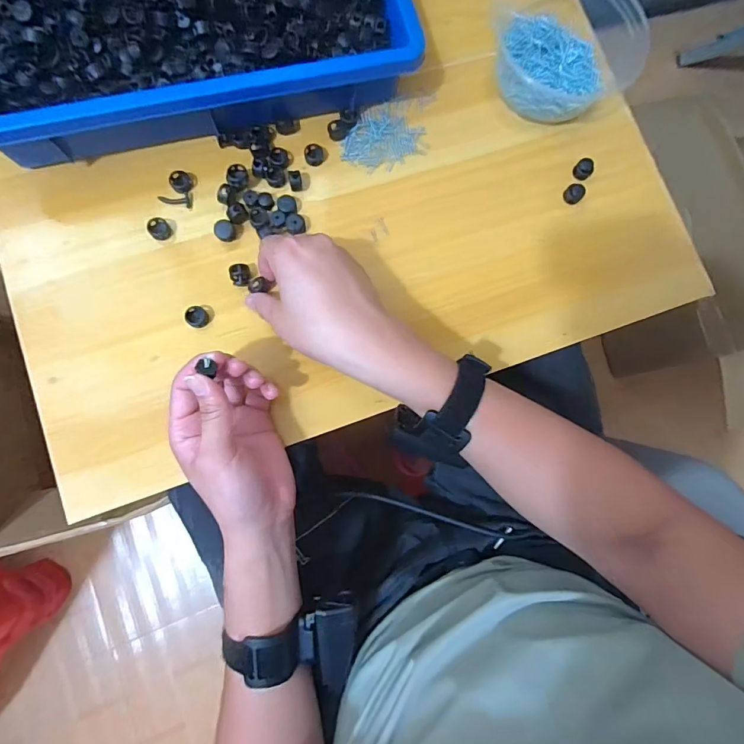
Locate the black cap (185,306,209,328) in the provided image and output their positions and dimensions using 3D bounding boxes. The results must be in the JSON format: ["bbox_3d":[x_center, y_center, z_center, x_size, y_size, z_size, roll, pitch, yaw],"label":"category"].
[{"bbox_3d":[-0.146,-0.046,0.365,0.017,0.011,0.017,1,82,-5],"label":"black cap"}]

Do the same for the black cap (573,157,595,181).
[{"bbox_3d":[0.205,-0.196,0.418,0.016,0.014,0.018,41,81,1],"label":"black cap"}]

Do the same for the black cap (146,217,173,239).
[{"bbox_3d":[-0.184,-0.124,0.376,0.017,0.012,0.018,1,82,-5],"label":"black cap"}]

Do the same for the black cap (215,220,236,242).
[{"bbox_3d":[-0.127,-0.122,0.378,0.016,0.012,0.015,1,82,-5],"label":"black cap"}]

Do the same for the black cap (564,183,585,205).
[{"bbox_3d":[0.192,-0.169,0.412,0.014,0.016,0.018,-42,88,-9],"label":"black cap"}]

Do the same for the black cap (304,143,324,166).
[{"bbox_3d":[-0.053,-0.201,0.400,0.017,0.008,0.020,-6,83,-6],"label":"black cap"}]

